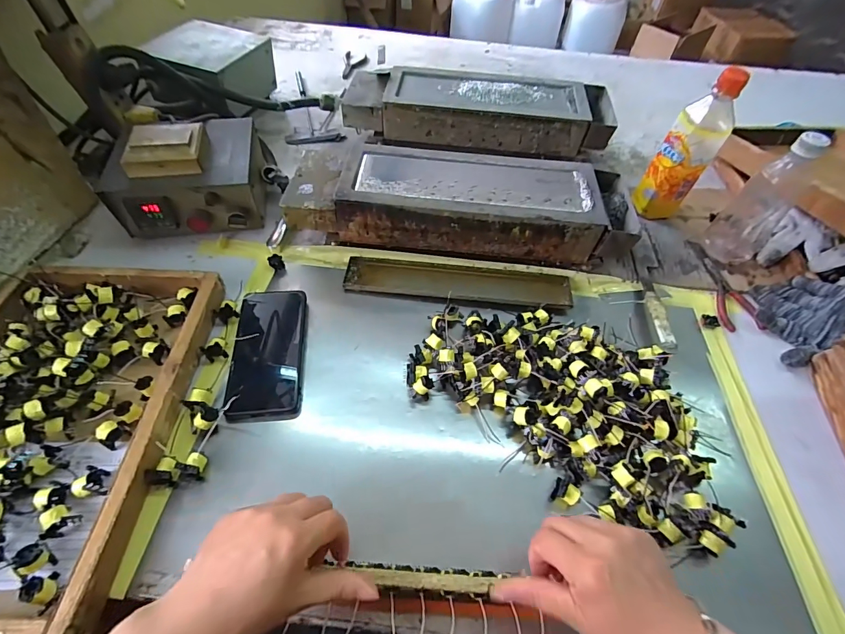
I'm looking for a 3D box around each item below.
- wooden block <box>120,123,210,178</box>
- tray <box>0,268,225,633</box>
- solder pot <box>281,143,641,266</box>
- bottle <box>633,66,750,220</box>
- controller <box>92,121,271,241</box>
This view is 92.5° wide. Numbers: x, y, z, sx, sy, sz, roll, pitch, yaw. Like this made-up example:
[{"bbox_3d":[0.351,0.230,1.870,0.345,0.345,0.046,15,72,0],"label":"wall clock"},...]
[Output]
[{"bbox_3d":[-0.327,-0.216,0.518,0.089,0.026,0.088,-12,58,-12],"label":"wooden block"},{"bbox_3d":[-0.357,0.089,0.389,0.248,0.046,0.356,2,53,-2],"label":"tray"},{"bbox_3d":[0.048,-0.154,0.567,0.447,0.096,0.138,7,56,0],"label":"solder pot"},{"bbox_3d":[0.377,-0.236,0.579,0.068,0.209,0.059,29,56,17],"label":"bottle"},{"bbox_3d":[-0.317,-0.196,0.578,0.172,0.098,0.166,-3,53,-6],"label":"controller"}]

